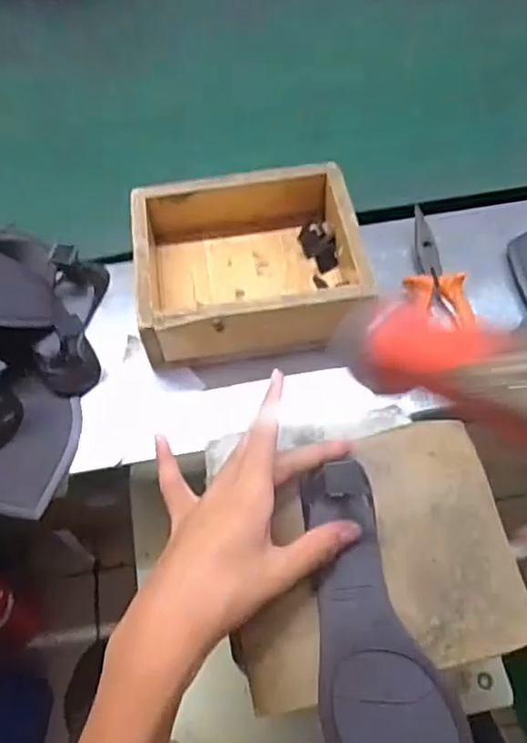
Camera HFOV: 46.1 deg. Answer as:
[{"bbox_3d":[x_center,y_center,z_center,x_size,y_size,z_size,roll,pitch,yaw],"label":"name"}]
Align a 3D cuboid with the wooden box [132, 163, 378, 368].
[{"bbox_3d":[-0.014,-0.097,0.512,0.174,0.057,0.149,-9,60,-4],"label":"wooden box"}]

